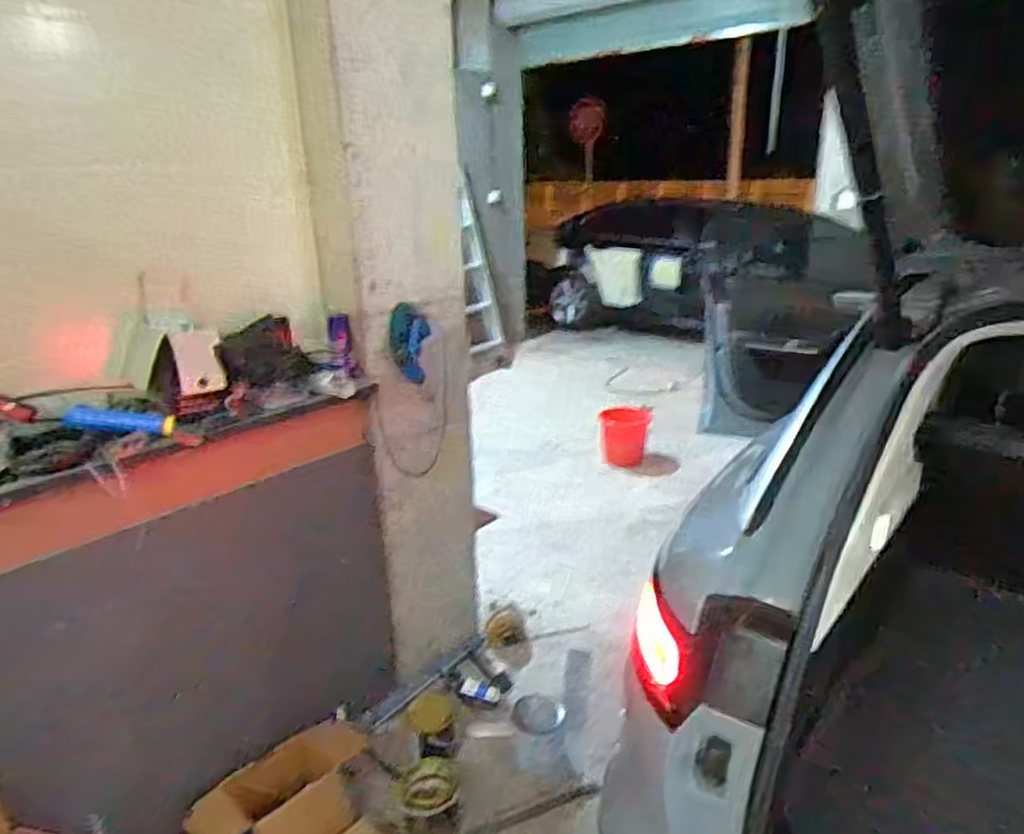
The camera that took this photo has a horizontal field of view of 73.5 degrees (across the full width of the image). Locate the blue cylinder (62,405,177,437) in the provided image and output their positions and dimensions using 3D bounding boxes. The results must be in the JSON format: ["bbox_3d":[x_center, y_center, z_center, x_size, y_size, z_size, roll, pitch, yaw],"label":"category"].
[{"bbox_3d":[-0.898,0.009,1.569,0.055,0.052,0.249,11,0,30],"label":"blue cylinder"}]

